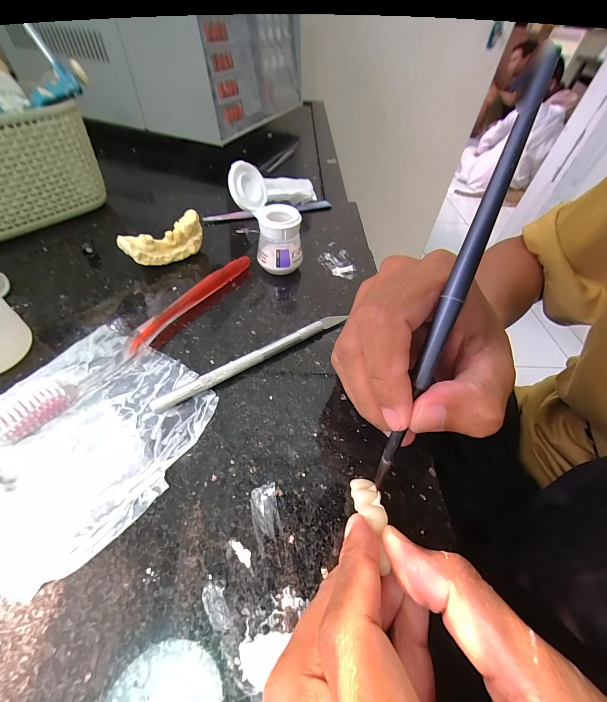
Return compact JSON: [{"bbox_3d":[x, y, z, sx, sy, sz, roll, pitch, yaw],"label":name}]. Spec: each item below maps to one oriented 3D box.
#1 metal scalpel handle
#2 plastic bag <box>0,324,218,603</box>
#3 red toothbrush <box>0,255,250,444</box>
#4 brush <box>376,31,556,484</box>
[{"bbox_3d":[-0.028,0.004,0.186,0.131,0.009,0.008,-28,58,-25],"label":"metal scalpel handle"},{"bbox_3d":[-0.113,0.035,0.152,0.112,0.012,0.106,33,55,21],"label":"plastic bag"},{"bbox_3d":[-0.098,-0.017,0.196,0.013,0.012,0.182,27,53,17],"label":"red toothbrush"},{"bbox_3d":[0.057,-0.022,0.113,0.007,0.165,0.005,20,10,11],"label":"brush"}]

